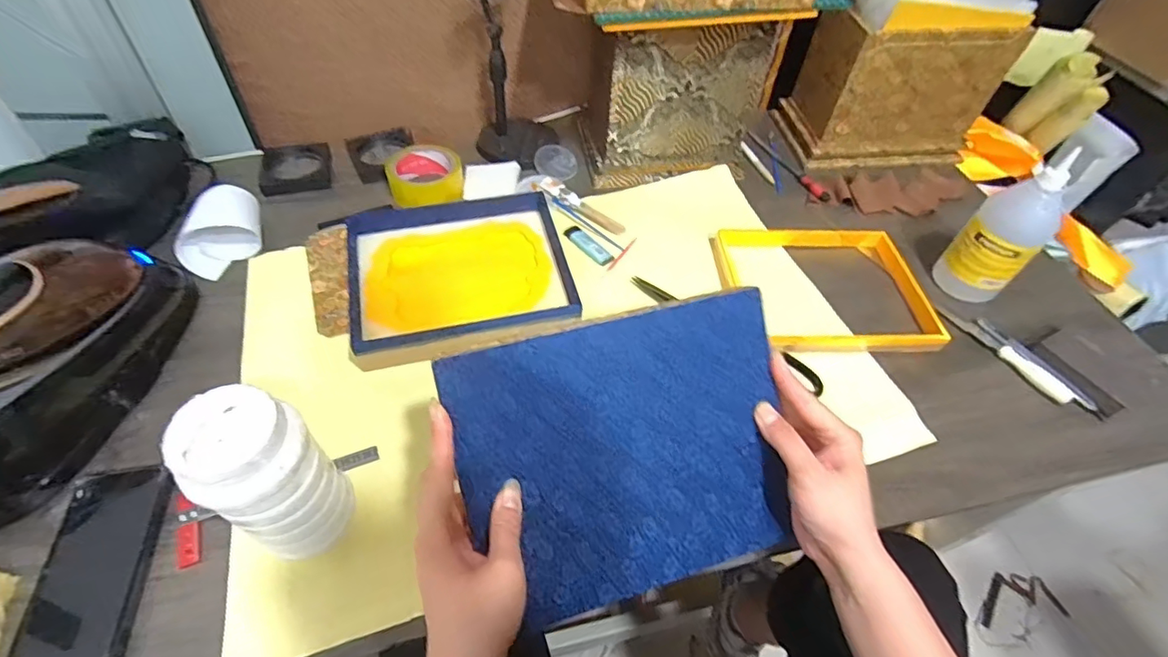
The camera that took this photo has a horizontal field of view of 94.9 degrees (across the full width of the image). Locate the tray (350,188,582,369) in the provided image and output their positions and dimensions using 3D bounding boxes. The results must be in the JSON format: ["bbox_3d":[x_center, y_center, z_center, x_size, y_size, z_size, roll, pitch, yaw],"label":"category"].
[{"bbox_3d":[-0.149,-0.071,0.643,0.244,0.045,0.228,-14,54,-14],"label":"tray"}]

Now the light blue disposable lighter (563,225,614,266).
[{"bbox_3d":[0.006,-0.109,0.708,0.024,0.008,0.077,-36,62,-27],"label":"light blue disposable lighter"}]

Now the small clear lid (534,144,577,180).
[{"bbox_3d":[-0.043,-0.250,0.809,0.064,0.013,0.070,1,52,-2],"label":"small clear lid"}]

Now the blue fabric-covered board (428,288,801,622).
[{"bbox_3d":[0.037,0.093,0.395,0.240,0.006,0.204,-13,96,-14],"label":"blue fabric-covered board"}]

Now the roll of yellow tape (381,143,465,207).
[{"bbox_3d":[-0.222,-0.217,0.755,0.100,0.041,0.091,-7,53,-9],"label":"roll of yellow tape"}]

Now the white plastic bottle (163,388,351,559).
[{"bbox_3d":[-0.238,0.117,0.413,0.075,0.171,0.079,20,54,13],"label":"white plastic bottle"}]

